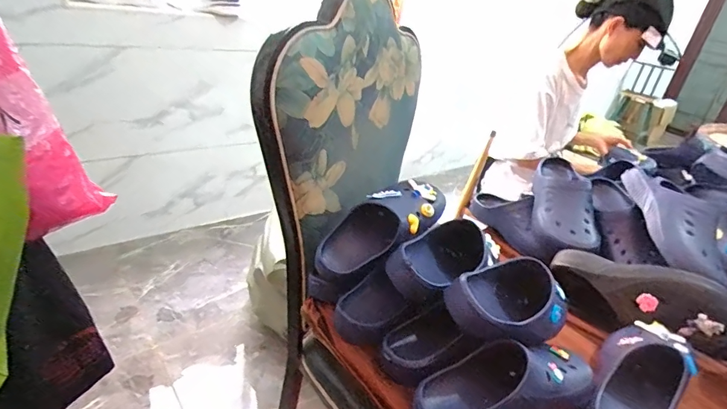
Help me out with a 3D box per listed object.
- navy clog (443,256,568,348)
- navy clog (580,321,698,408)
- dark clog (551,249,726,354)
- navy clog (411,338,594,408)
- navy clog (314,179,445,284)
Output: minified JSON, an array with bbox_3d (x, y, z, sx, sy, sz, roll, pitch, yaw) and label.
[{"bbox_3d":[0.213,0.137,0.587,0.234,0.094,0.102,11,19,-45],"label":"navy clog"},{"bbox_3d":[0.374,0.253,0.575,0.103,0.089,0.280,30,36,34],"label":"navy clog"},{"bbox_3d":[0.458,0.155,0.704,0.270,0.124,0.087,30,36,35],"label":"dark clog"},{"bbox_3d":[0.191,0.234,0.543,0.260,0.085,0.087,-3,31,-20],"label":"navy clog"},{"bbox_3d":[0.033,0.040,0.702,0.257,0.099,0.102,-34,45,-20],"label":"navy clog"}]

